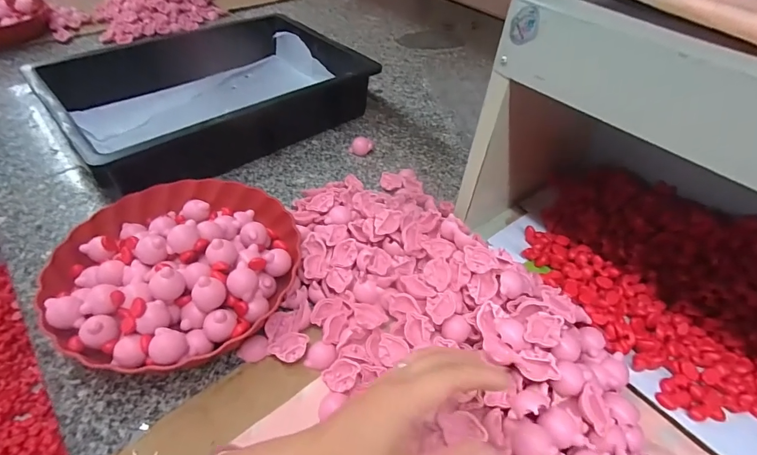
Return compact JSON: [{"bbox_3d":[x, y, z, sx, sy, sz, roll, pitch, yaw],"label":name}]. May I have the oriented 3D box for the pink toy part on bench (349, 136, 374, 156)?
[{"bbox_3d":[-0.027,-0.130,0.642,0.039,0.027,0.026,-1,49,-2],"label":"pink toy part on bench"}]

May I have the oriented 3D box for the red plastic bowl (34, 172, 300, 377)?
[{"bbox_3d":[-0.205,0.030,0.420,0.230,0.068,0.235,0,49,-1],"label":"red plastic bowl"}]

